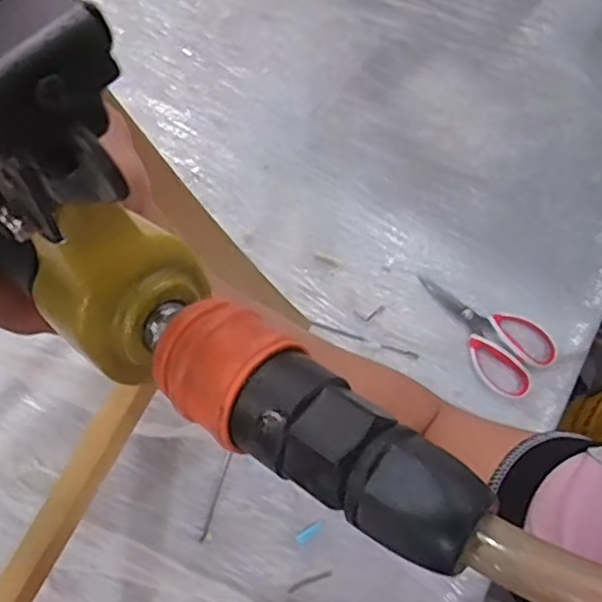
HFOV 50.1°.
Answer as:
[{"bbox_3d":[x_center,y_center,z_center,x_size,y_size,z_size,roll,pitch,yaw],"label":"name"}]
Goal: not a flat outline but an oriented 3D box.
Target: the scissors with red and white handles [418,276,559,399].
[{"bbox_3d":[0.228,0.033,0.813,0.188,0.005,0.095,41,80,8],"label":"scissors with red and white handles"}]

